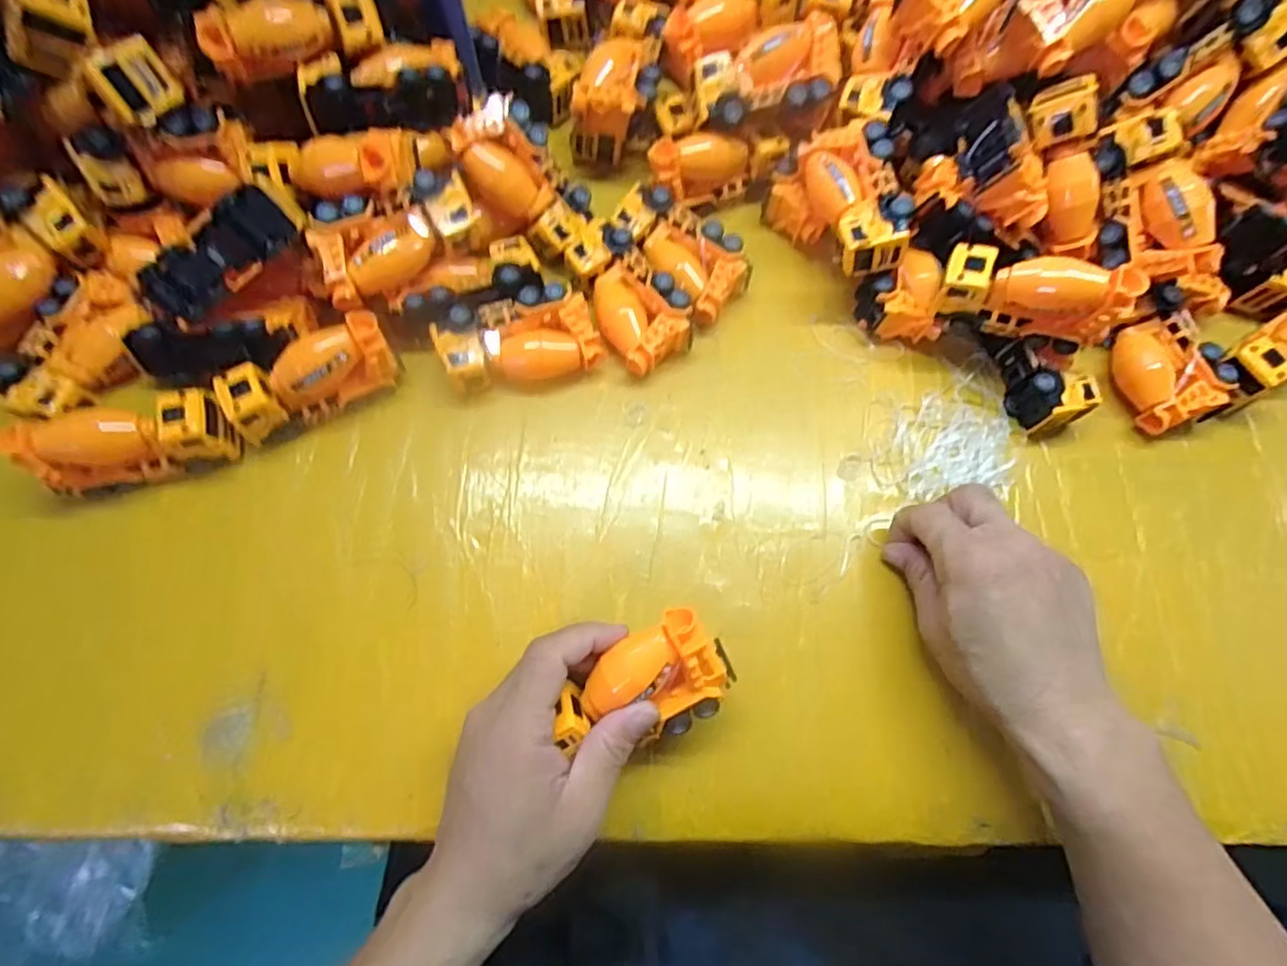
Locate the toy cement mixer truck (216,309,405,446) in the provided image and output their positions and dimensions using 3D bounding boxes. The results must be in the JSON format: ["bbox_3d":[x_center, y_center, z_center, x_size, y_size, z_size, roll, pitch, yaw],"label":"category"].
[{"bbox_3d":[-0.209,-0.064,0.407,0.103,0.057,0.036,-27,75,-11],"label":"toy cement mixer truck"}]

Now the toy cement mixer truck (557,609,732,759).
[{"bbox_3d":[0.001,0.102,0.319,0.092,0.037,0.050,-25,69,-12],"label":"toy cement mixer truck"}]

